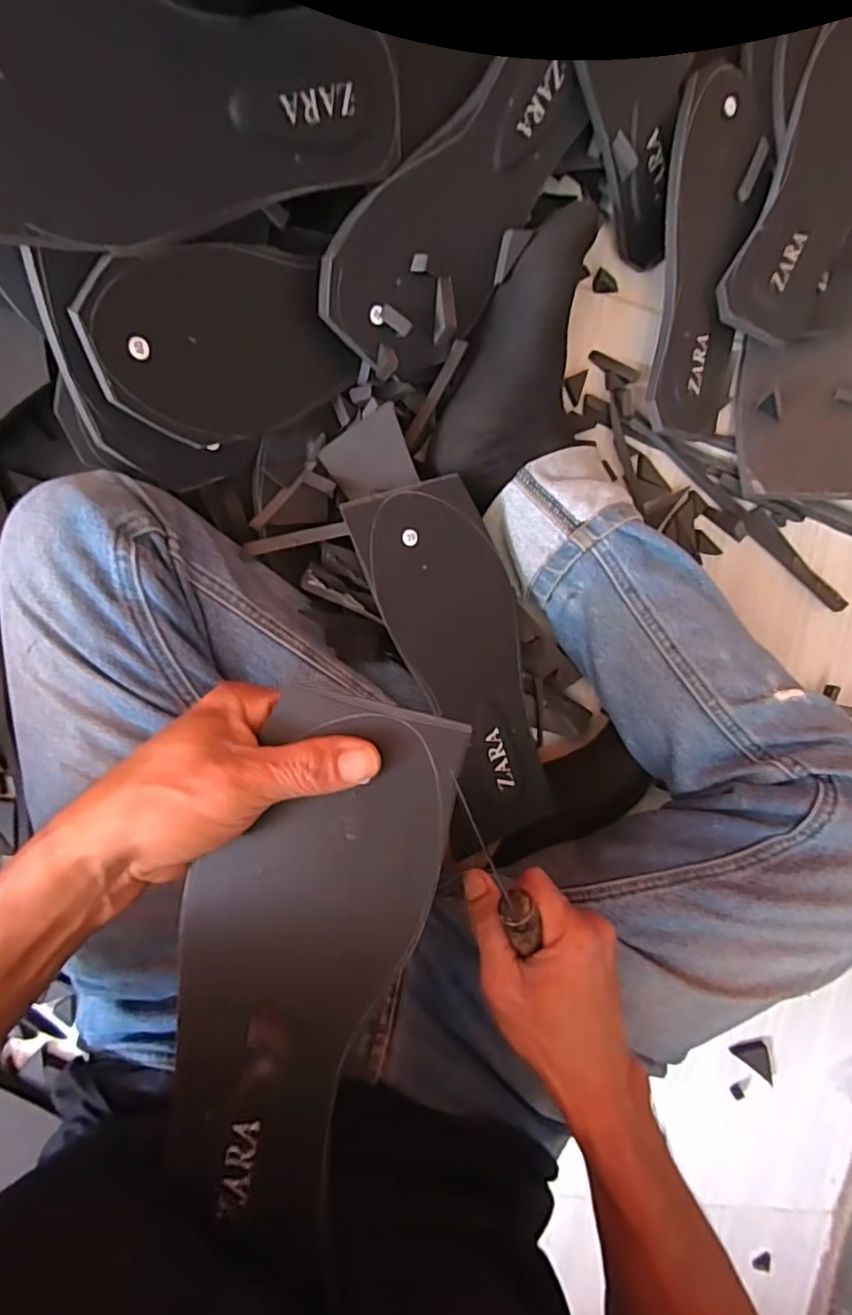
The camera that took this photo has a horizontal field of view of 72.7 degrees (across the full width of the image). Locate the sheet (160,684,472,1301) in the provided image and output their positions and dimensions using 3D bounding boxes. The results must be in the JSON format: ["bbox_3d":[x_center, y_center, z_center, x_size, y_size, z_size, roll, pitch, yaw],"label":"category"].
[{"bbox_3d":[-0.056,0.134,0.247,0.096,0.010,0.235,16,89,2],"label":"sheet"}]

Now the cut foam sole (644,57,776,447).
[{"bbox_3d":[0.224,-0.311,0.457,0.093,0.010,0.252,-2,101,-23],"label":"cut foam sole"}]

